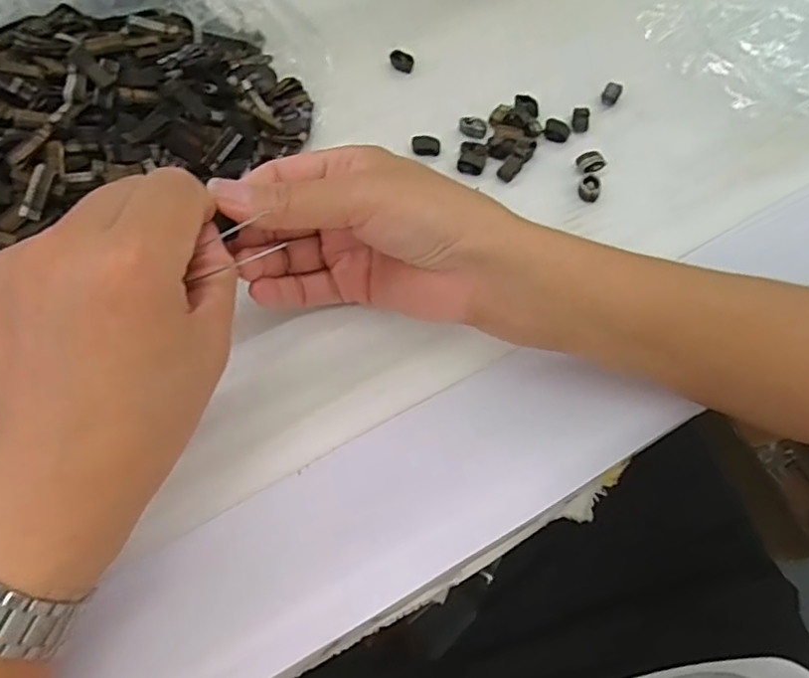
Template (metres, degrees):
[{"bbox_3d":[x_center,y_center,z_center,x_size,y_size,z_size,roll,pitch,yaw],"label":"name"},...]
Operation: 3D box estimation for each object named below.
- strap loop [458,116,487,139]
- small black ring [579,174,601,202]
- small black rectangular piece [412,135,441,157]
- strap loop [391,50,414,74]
[{"bbox_3d":[0.045,-0.141,0.390,0.019,0.006,0.013,14,67,3],"label":"strap loop"},{"bbox_3d":[0.117,-0.094,0.370,0.013,0.008,0.015,24,68,7],"label":"small black ring"},{"bbox_3d":[0.014,-0.126,0.384,0.018,0.005,0.013,-1,67,-3],"label":"small black rectangular piece"},{"bbox_3d":[-0.002,-0.195,0.411,0.016,0.009,0.009,29,69,9],"label":"strap loop"}]

